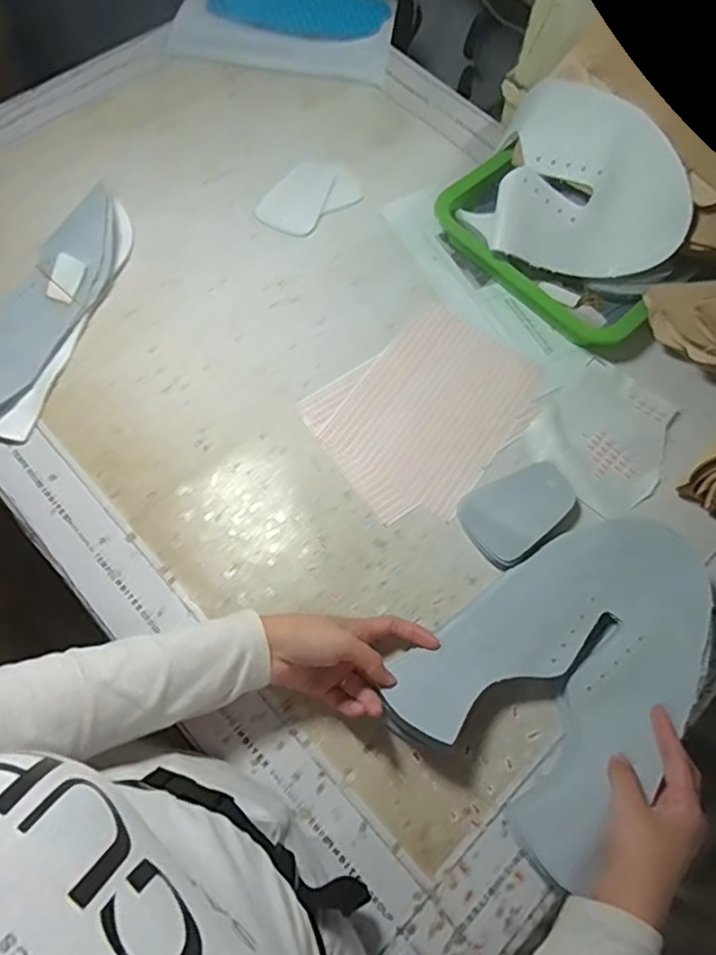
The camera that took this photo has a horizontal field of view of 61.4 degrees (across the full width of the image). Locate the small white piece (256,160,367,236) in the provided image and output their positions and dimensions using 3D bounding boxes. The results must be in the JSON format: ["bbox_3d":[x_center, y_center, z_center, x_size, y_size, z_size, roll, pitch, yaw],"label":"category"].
[{"bbox_3d":[-0.059,-0.326,0.704,0.118,0.007,0.077,-41,75,-16],"label":"small white piece"}]

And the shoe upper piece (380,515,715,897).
[{"bbox_3d":[0.184,0.149,0.494,0.191,0.038,0.271,42,72,14],"label":"shoe upper piece"}]

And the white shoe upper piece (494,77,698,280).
[{"bbox_3d":[0.234,-0.296,0.600,0.191,0.070,0.175,19,112,22],"label":"white shoe upper piece"}]

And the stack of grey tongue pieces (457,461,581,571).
[{"bbox_3d":[0.150,0.032,0.555,0.109,0.024,0.072,-31,72,-14],"label":"stack of grey tongue pieces"}]

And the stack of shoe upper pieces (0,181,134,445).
[{"bbox_3d":[-0.328,-0.173,0.613,0.099,0.043,0.297,18,68,5],"label":"stack of shoe upper pieces"}]

